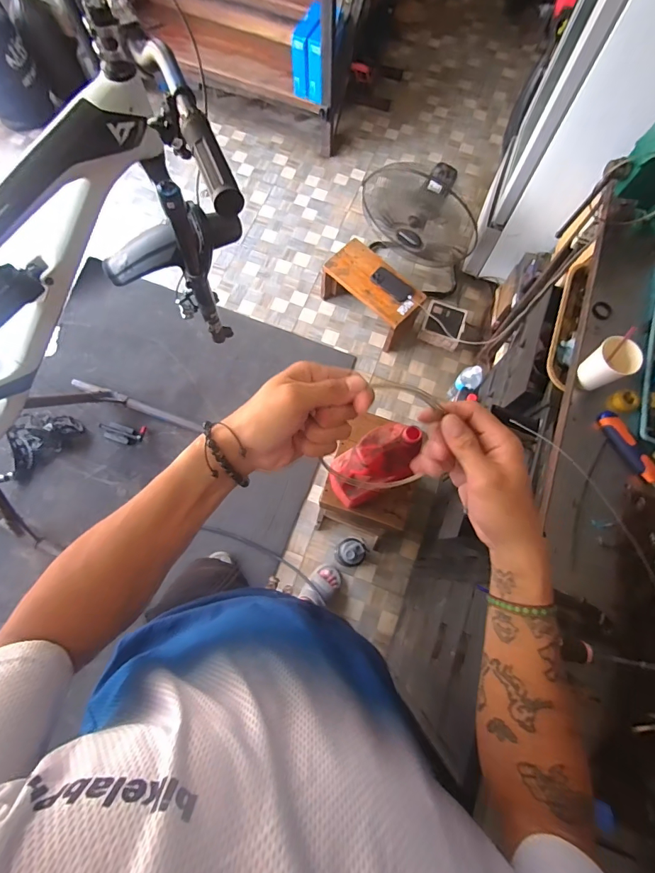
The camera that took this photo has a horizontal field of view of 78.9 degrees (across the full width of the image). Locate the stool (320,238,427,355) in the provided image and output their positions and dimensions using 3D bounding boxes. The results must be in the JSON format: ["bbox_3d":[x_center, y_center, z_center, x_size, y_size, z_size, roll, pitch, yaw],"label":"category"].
[{"bbox_3d":[0.184,-0.600,1.705,0.410,0.242,0.206,43,76,10],"label":"stool"}]

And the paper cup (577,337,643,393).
[{"bbox_3d":[0.492,-0.127,0.702,0.066,0.077,0.066,1,73,-2],"label":"paper cup"}]

